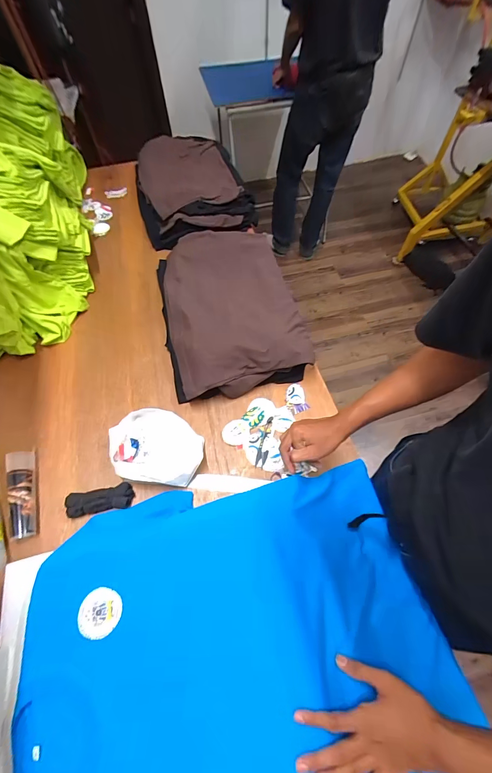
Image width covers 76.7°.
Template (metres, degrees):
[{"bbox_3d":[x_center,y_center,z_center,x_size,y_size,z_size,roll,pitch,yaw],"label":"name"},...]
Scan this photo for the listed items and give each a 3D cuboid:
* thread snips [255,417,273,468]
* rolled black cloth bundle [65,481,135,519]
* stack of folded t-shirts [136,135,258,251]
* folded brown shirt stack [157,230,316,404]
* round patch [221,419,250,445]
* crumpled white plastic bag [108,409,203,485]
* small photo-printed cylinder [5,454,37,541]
[{"bbox_3d":[0.044,0.126,0.707,0.023,0.010,0.120,12,62,7],"label":"thread snips"},{"bbox_3d":[-0.297,0.232,0.636,0.129,0.030,0.047,-9,61,-4],"label":"rolled black cloth bundle"},{"bbox_3d":[-0.204,-0.710,1.100,0.380,0.144,0.468,-18,62,-9],"label":"stack of folded t-shirts"},{"bbox_3d":[-0.049,-0.229,0.838,0.357,0.105,0.530,-11,61,-5],"label":"folded brown shirt stack"},{"bbox_3d":[-0.023,0.105,0.713,0.061,0.006,0.057,0,68,0],"label":"round patch"},{"bbox_3d":[-0.196,0.130,0.675,0.203,0.045,0.154,8,61,6],"label":"crumpled white plastic bag"},{"bbox_3d":[-0.455,0.218,0.636,0.046,0.049,0.173,-15,62,-7],"label":"small photo-printed cylinder"}]

